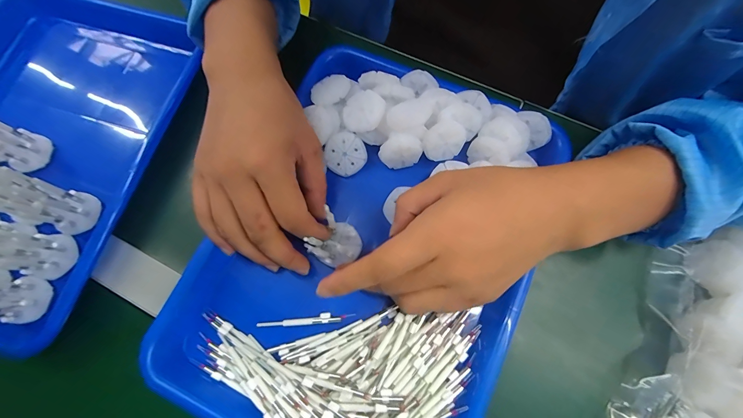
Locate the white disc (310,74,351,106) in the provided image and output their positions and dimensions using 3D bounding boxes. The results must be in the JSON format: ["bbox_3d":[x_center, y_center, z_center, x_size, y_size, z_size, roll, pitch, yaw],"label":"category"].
[{"bbox_3d":[-0.038,-0.110,0.292,0.036,0.006,0.033,-1,74,2],"label":"white disc"}]

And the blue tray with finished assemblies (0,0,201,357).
[{"bbox_3d":[-0.320,-0.077,0.299,0.236,0.067,0.341,19,66,-3],"label":"blue tray with finished assemblies"}]

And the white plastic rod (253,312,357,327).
[{"bbox_3d":[-0.054,0.091,0.261,0.079,0.004,0.008,-6,73,1],"label":"white plastic rod"}]

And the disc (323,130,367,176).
[{"bbox_3d":[-0.024,-0.050,0.292,0.037,0.004,0.037,0,101,0],"label":"disc"}]

